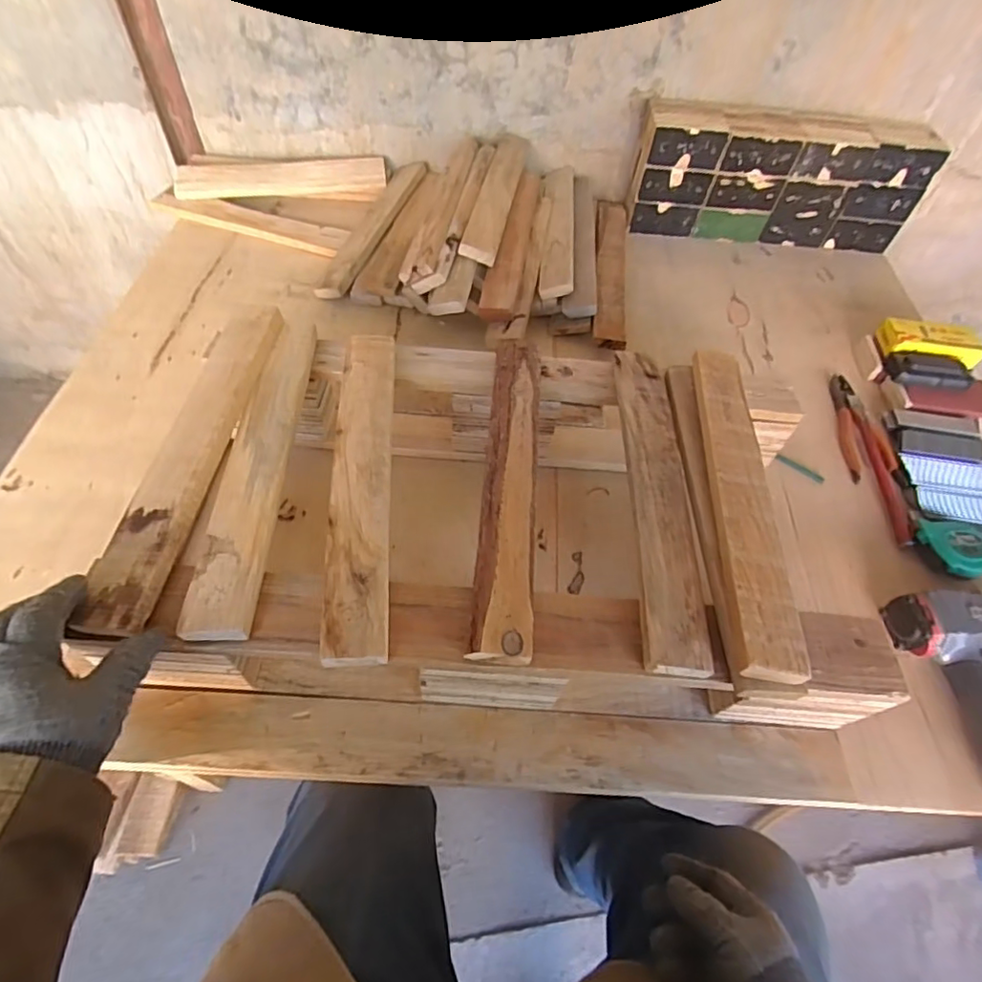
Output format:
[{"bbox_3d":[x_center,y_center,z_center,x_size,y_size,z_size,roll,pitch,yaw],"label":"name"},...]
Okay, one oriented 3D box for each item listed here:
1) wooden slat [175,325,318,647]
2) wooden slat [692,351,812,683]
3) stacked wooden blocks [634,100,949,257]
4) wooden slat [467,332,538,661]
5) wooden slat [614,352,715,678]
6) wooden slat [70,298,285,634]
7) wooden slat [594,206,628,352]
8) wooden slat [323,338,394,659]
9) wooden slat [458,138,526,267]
[{"bbox_3d":[-0.208,-0.034,0.506,0.049,0.016,0.341,1,54,-4],"label":"wooden slat"},{"bbox_3d":[0.222,-0.001,0.506,0.051,0.023,0.339,6,54,-1],"label":"wooden slat"},{"bbox_3d":[0.472,-0.522,0.958,0.453,0.194,0.089,8,54,0],"label":"stacked wooden blocks"},{"bbox_3d":[0.018,-0.016,0.515,0.047,0.018,0.342,6,54,-1],"label":"wooden slat"},{"bbox_3d":[0.154,-0.003,0.519,0.054,0.020,0.337,5,54,-2],"label":"wooden slat"},{"bbox_3d":[-0.260,-0.043,0.495,0.054,0.018,0.344,6,57,-1],"label":"wooden slat"},{"bbox_3d":[0.194,-0.361,0.896,0.056,0.019,0.368,9,57,-1],"label":"wooden slat"},{"bbox_3d":[-0.114,-0.017,0.501,0.051,0.015,0.343,-1,54,-6],"label":"wooden slat"},{"bbox_3d":[0.010,-0.456,0.857,0.052,0.019,0.326,20,56,-12],"label":"wooden slat"}]

